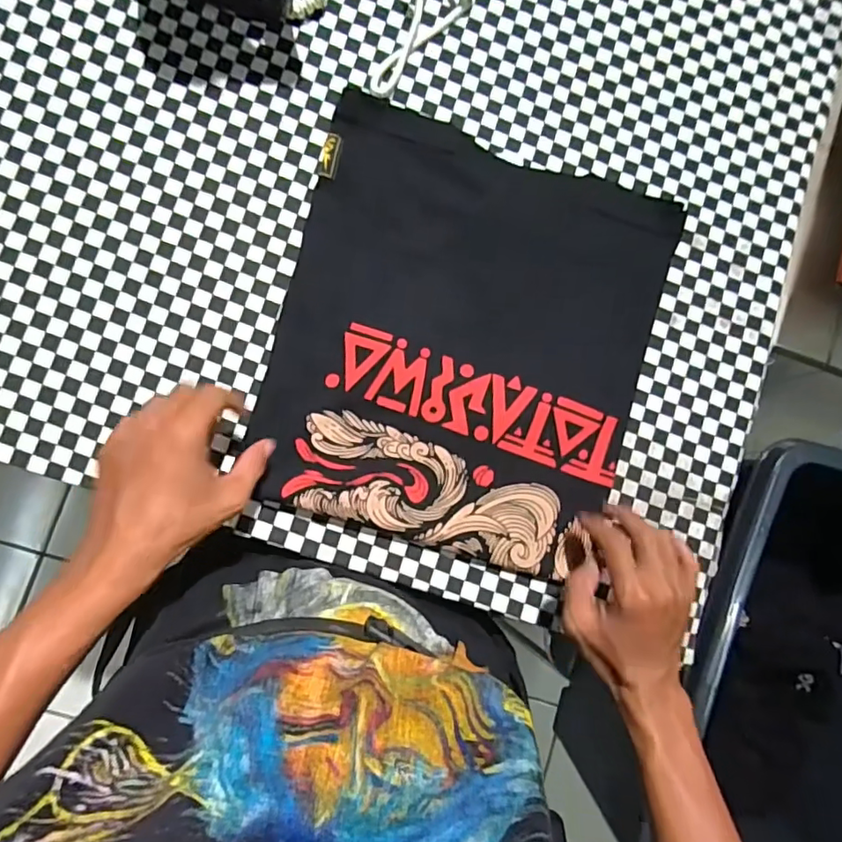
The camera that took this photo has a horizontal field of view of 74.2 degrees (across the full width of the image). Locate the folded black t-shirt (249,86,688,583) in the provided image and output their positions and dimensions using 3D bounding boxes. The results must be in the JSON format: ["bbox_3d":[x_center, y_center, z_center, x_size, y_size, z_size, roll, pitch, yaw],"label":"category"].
[{"bbox_3d":[0.041,-0.075,0.484,0.313,0.020,0.358,16,83,-5],"label":"folded black t-shirt"}]

